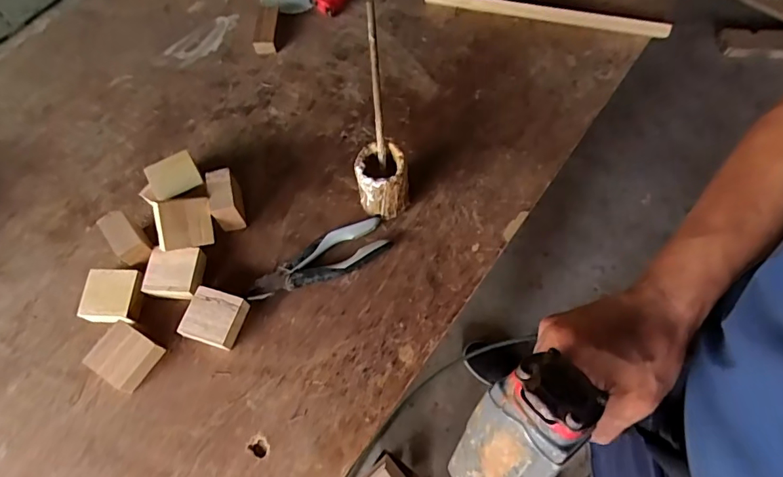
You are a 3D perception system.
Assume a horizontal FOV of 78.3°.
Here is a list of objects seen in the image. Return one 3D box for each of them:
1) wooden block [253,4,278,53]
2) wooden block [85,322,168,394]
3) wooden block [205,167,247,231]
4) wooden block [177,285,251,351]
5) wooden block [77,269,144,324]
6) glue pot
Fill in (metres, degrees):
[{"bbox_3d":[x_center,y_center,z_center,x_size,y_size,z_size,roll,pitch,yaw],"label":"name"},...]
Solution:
[{"bbox_3d":[-0.198,-0.335,0.761,0.036,0.025,0.089,1,67,1],"label":"wooden block"},{"bbox_3d":[-0.307,0.136,0.557,0.060,0.031,0.059,29,71,12],"label":"wooden block"},{"bbox_3d":[-0.213,-0.051,0.627,0.036,0.057,0.063,-11,67,-4],"label":"wooden block"},{"bbox_3d":[-0.214,0.096,0.584,0.063,0.031,0.061,16,68,8],"label":"wooden block"},{"bbox_3d":[-0.339,0.071,0.588,0.061,0.033,0.066,4,67,3],"label":"wooden block"},{"bbox_3d":[-0.012,-0.072,0.612,0.060,0.092,0.061,0,67,1],"label":"glue pot"}]

